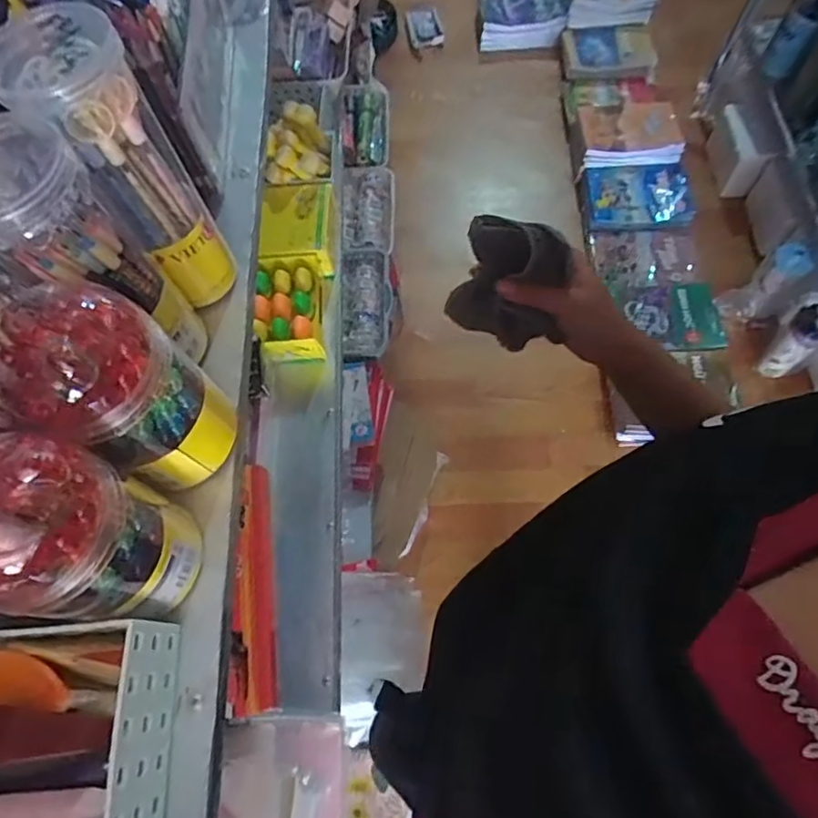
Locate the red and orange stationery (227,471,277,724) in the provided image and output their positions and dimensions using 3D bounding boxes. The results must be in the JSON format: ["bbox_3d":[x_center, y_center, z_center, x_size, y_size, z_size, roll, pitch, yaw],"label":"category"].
[{"bbox_3d":[-0.134,0.149,0.505,0.030,0.036,0.200,-8,67,-1],"label":"red and orange stationery"}]

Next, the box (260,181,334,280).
[{"bbox_3d":[-0.169,-0.276,0.877,0.103,0.053,0.143,-2,67,1],"label":"box"}]

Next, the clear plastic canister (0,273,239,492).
[{"bbox_3d":[-0.161,-0.010,0.330,0.074,0.146,0.075,21,70,11],"label":"clear plastic canister"}]

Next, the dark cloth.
[{"bbox_3d":[0.078,-0.095,0.464,0.090,0.117,0.037,18,69,9],"label":"dark cloth"}]

